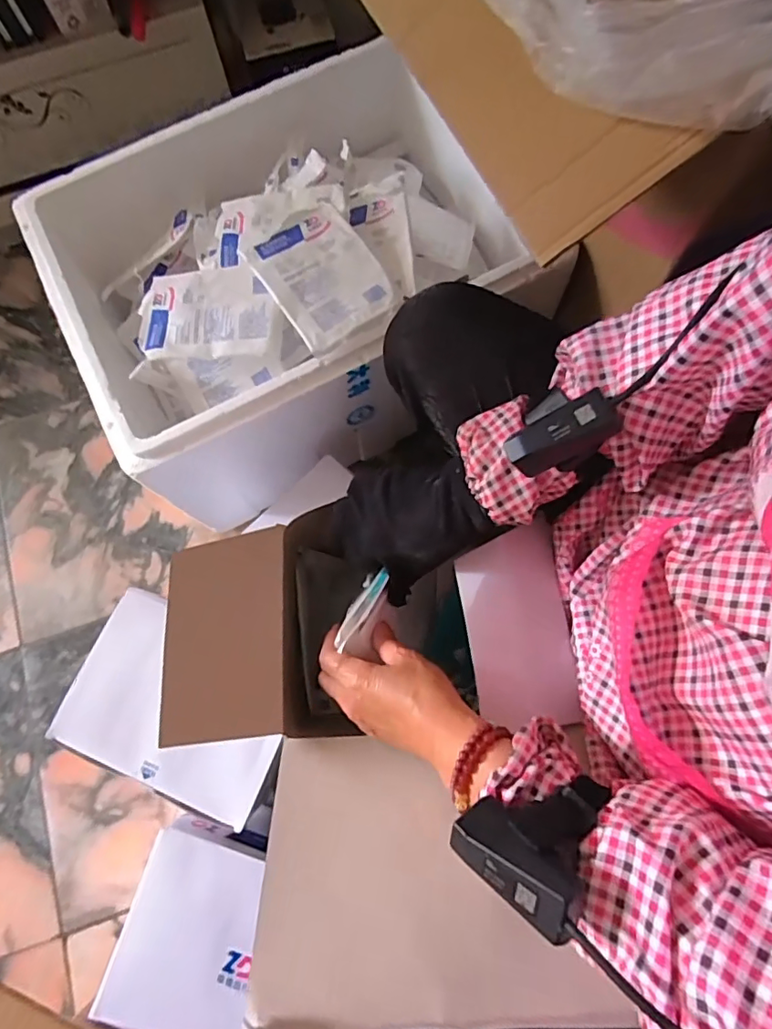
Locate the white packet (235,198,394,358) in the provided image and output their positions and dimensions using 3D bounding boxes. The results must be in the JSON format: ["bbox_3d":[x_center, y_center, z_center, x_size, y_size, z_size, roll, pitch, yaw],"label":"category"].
[{"bbox_3d":[-0.077,-0.288,0.637,0.127,0.026,0.180,-34,75,-8],"label":"white packet"}]

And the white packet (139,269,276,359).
[{"bbox_3d":[-0.218,-0.246,0.647,0.162,0.013,0.127,-3,69,3],"label":"white packet"}]

